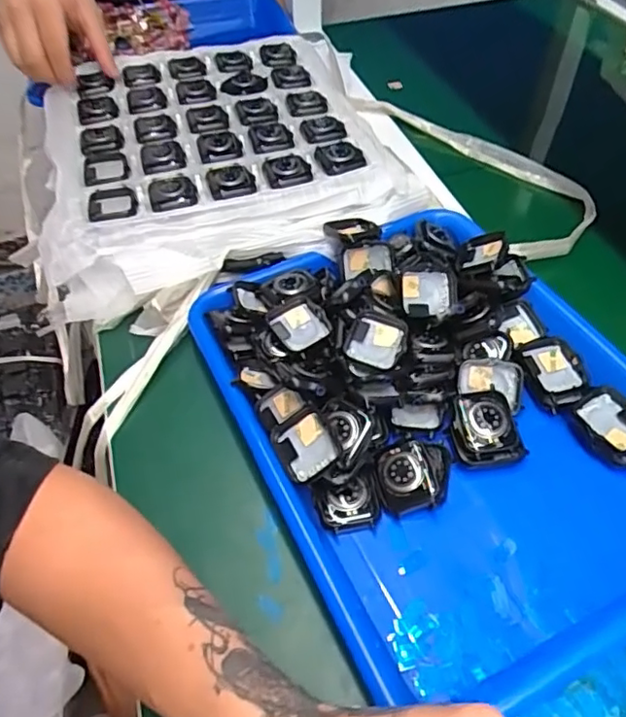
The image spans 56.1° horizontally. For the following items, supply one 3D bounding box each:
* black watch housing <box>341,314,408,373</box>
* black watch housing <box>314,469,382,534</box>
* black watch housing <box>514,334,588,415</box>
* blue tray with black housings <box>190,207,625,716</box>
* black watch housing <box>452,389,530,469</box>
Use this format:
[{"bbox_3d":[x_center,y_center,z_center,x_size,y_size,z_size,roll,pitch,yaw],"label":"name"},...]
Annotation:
[{"bbox_3d":[0.042,-0.011,0.396,0.039,0.009,0.043,9,52,11],"label":"black watch housing"},{"bbox_3d":[0.022,0.088,0.358,0.038,0.009,0.032,-10,76,-13],"label":"black watch housing"},{"bbox_3d":[0.166,0.010,0.410,0.043,0.013,0.052,-11,51,-6],"label":"black watch housing"},{"bbox_3d":[0.079,0.025,0.389,0.248,0.049,0.335,-22,53,-14],"label":"blue tray with black housings"},{"bbox_3d":[0.110,0.045,0.378,0.040,0.015,0.047,-16,65,3],"label":"black watch housing"}]

